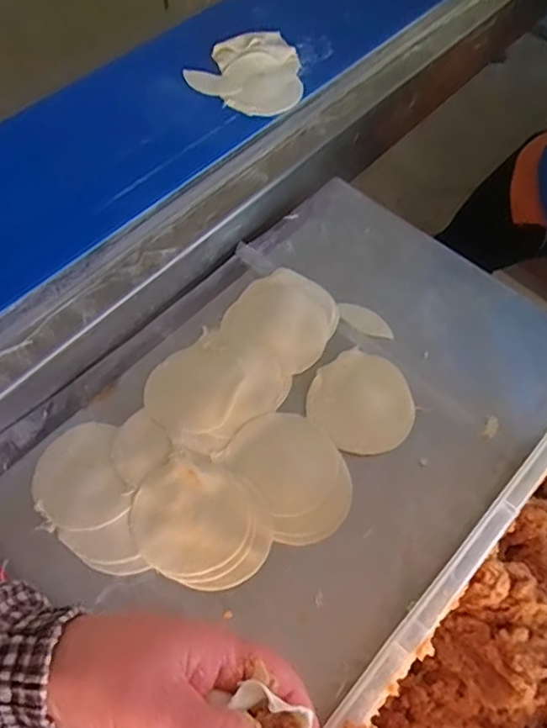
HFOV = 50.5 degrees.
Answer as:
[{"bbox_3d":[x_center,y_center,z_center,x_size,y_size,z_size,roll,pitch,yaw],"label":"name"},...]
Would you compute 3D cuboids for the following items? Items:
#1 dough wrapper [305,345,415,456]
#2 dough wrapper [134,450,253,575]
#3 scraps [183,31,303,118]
[{"bbox_3d":[0.077,0.032,0.496,0.092,0.005,0.088,4,60,-6],"label":"dough wrapper"},{"bbox_3d":[-0.063,0.115,0.439,0.086,0.005,0.084,2,65,-4],"label":"dough wrapper"},{"bbox_3d":[-0.017,-0.328,0.653,0.129,0.017,0.119,-35,67,-22],"label":"scraps"}]

